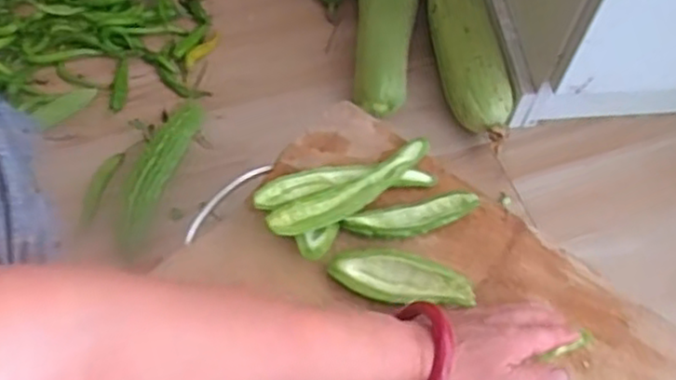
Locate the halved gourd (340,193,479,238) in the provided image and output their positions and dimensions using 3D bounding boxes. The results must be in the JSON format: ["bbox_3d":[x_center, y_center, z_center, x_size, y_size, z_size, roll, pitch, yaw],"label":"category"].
[{"bbox_3d":[0.059,0.023,0.576,0.110,0.014,0.029,-10,60,-12],"label":"halved gourd"}]

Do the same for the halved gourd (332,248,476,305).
[{"bbox_3d":[0.049,0.068,0.548,0.107,0.019,0.035,14,59,3],"label":"halved gourd"}]

